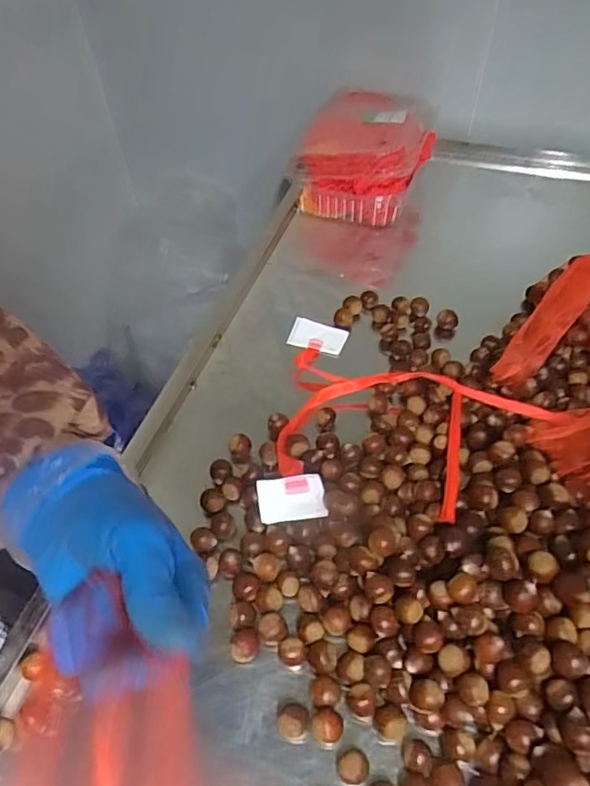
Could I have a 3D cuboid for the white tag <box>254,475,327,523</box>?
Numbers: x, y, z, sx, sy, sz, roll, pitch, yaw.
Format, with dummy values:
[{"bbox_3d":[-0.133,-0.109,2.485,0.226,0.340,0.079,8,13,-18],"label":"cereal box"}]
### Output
[{"bbox_3d":[-0.003,0.094,0.493,0.059,0.005,0.042,-3,58,-11],"label":"white tag"}]

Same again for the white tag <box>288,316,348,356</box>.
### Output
[{"bbox_3d":[0.027,-0.067,0.647,0.066,0.006,0.040,17,58,14],"label":"white tag"}]

